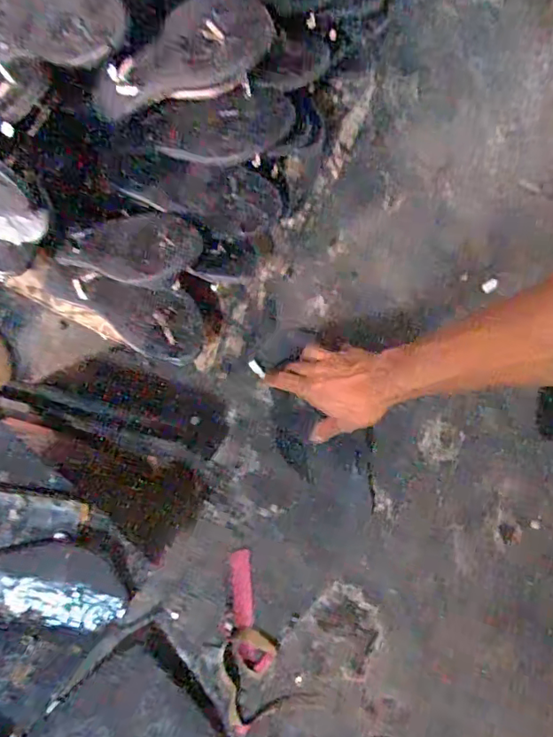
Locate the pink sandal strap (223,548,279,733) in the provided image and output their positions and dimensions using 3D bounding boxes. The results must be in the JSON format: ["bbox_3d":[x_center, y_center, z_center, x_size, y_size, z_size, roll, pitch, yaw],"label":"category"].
[{"bbox_3d":[-0.032,0.333,0.643,0.061,0.017,0.207,-1,79,2],"label":"pink sandal strap"}]

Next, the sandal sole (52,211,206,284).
[{"bbox_3d":[-0.190,-0.152,0.681,0.178,0.018,0.085,-8,97,-3],"label":"sandal sole"}]

